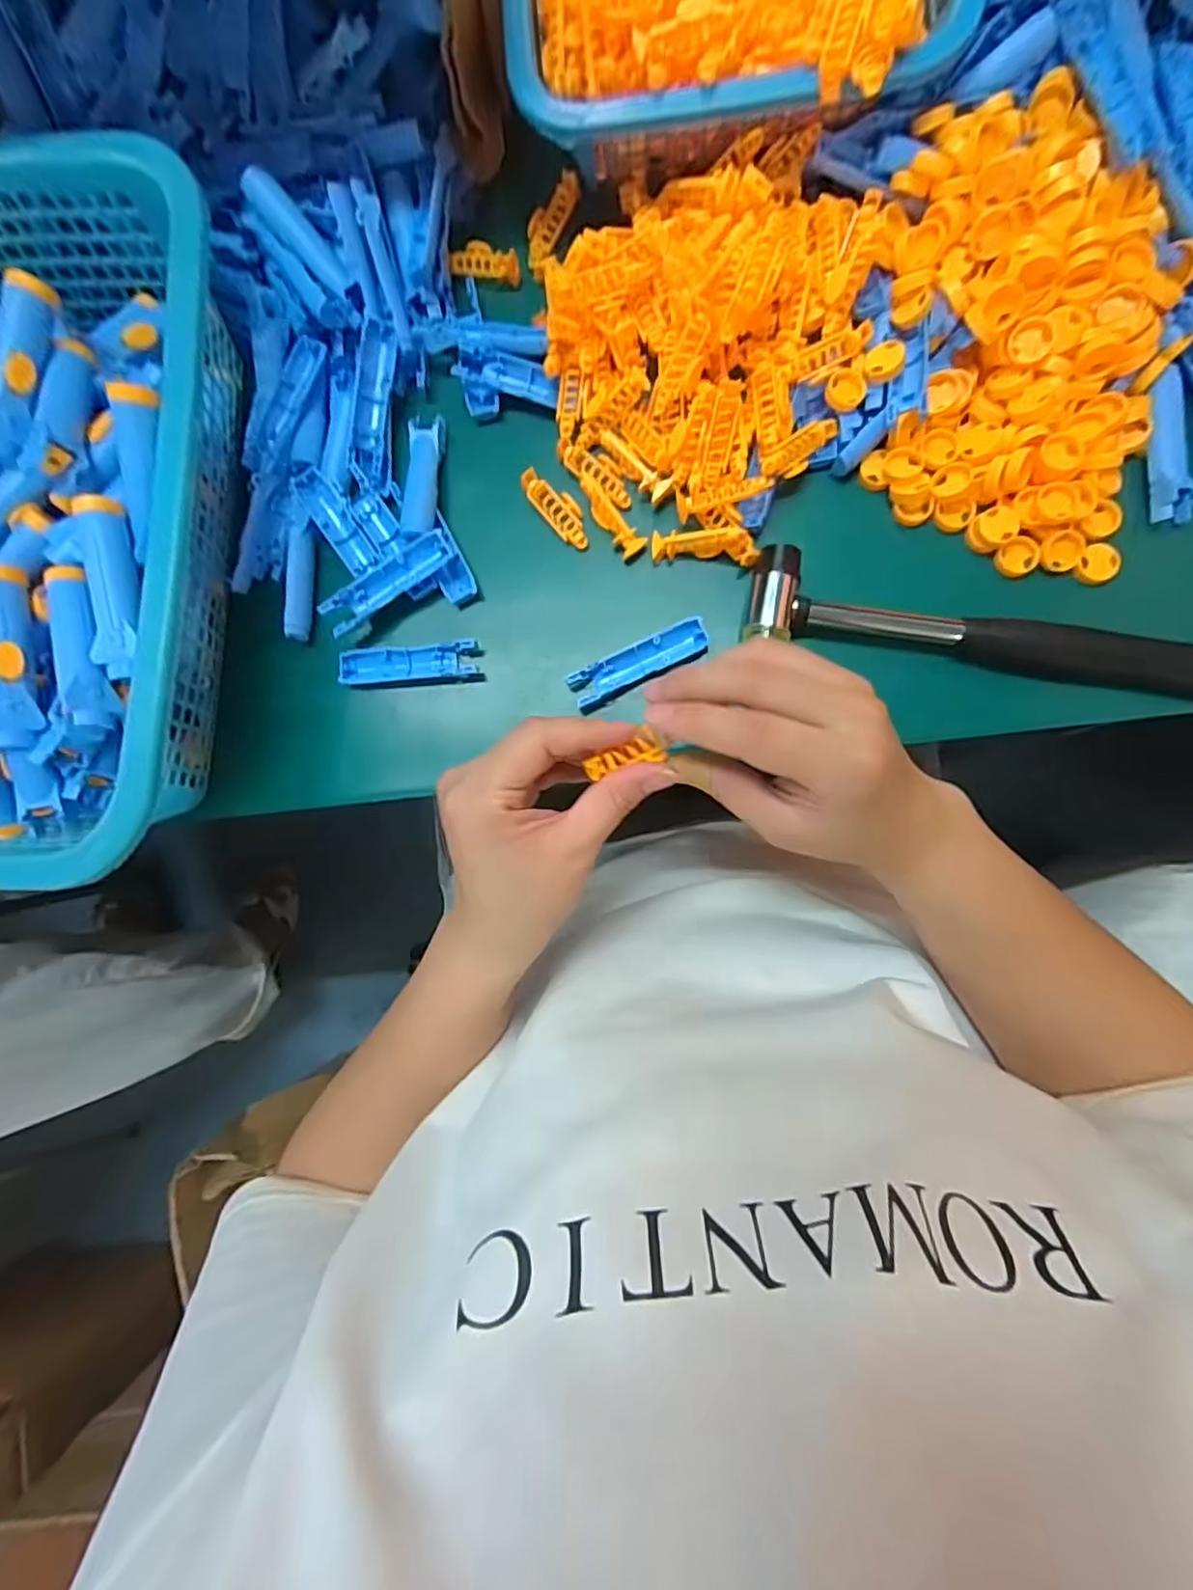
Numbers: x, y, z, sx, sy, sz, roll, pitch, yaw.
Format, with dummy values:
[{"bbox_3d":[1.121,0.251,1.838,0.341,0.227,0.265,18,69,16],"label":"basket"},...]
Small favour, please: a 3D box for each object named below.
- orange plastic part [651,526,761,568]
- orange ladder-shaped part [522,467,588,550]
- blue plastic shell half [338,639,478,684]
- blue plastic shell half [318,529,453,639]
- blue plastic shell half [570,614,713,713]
[{"bbox_3d":[0.058,-0.134,0.335,0.056,0.016,0.017,6,86,6],"label":"orange plastic part"},{"bbox_3d":[-0.021,-0.159,0.346,0.019,0.012,0.047,-43,83,1],"label":"orange ladder-shaped part"},{"bbox_3d":[-0.105,-0.074,0.354,0.077,0.013,0.019,-4,85,5],"label":"blue plastic shell half"},{"bbox_3d":[-0.115,-0.117,0.347,0.078,0.015,0.018,-35,83,2],"label":"blue plastic shell half"},{"bbox_3d":[0.023,-0.071,0.340,0.078,0.011,0.020,-27,83,3],"label":"blue plastic shell half"}]

